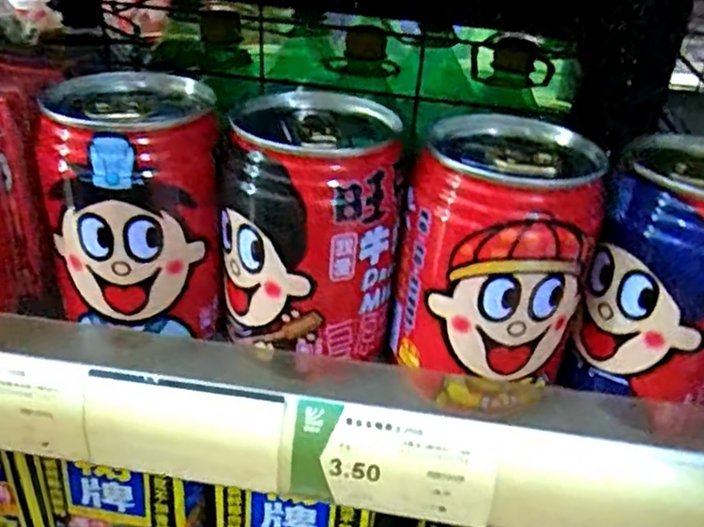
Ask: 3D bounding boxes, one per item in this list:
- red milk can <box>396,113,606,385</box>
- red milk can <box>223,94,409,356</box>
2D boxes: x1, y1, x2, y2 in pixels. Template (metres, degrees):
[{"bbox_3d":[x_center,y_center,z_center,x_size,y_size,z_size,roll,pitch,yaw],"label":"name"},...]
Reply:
[{"bbox_3d":[0.049,0.000,0.233,0.060,0.091,0.054,16,36,16],"label":"red milk can"},{"bbox_3d":[-0.018,-0.014,0.241,0.057,0.093,0.061,-9,37,-20],"label":"red milk can"}]

